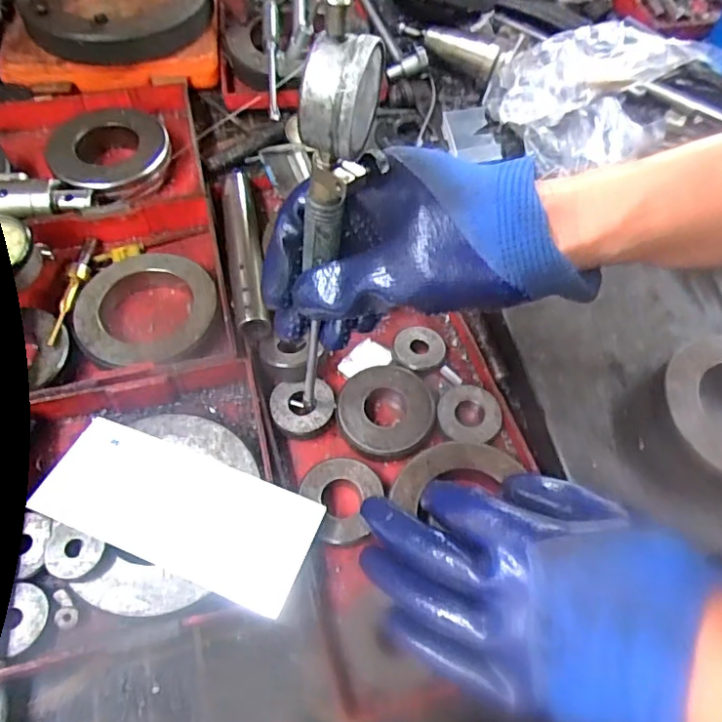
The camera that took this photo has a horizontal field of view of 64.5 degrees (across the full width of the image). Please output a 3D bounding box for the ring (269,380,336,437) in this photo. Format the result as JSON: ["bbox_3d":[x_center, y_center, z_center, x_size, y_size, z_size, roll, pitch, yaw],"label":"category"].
[{"bbox_3d":[-0.037,0.030,0.366,0.040,0.007,0.036,-2,59,-3],"label":"ring"}]

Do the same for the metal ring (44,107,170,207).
[{"bbox_3d":[-0.209,-0.175,0.473,0.094,0.009,0.098,19,60,9],"label":"metal ring"}]

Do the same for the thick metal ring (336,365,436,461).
[{"bbox_3d":[0.016,0.032,0.363,0.060,0.013,0.062,1,59,-2],"label":"thick metal ring"}]

